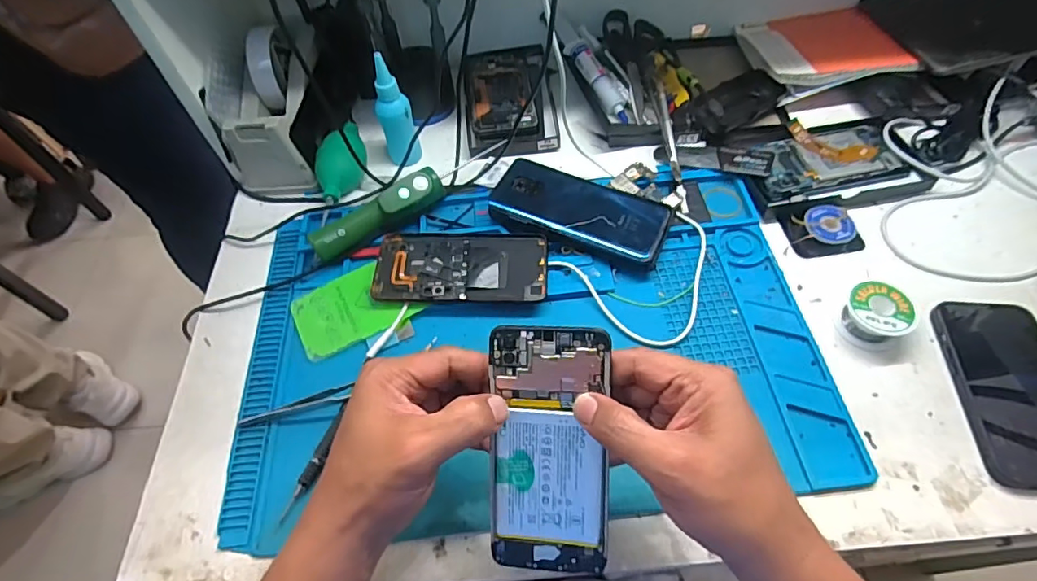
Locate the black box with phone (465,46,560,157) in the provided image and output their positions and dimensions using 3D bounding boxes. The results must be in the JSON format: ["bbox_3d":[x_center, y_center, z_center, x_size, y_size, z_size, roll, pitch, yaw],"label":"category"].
[{"bbox_3d":[-0.011,-0.227,0.610,0.100,0.021,0.197,-6,57,0],"label":"black box with phone"}]

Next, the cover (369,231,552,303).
[{"bbox_3d":[-0.052,-0.023,0.479,0.155,0.015,0.077,0,57,3],"label":"cover"}]

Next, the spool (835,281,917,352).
[{"bbox_3d":[0.298,0.022,0.432,0.048,0.031,0.046,-2,57,2],"label":"spool"}]

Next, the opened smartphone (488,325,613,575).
[{"bbox_3d":[0.019,0.098,0.314,0.070,0.004,0.152,1,97,8],"label":"opened smartphone"}]

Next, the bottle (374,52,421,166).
[{"bbox_3d":[-0.126,-0.177,0.528,0.034,0.114,0.030,-17,58,-7],"label":"bottle"}]

